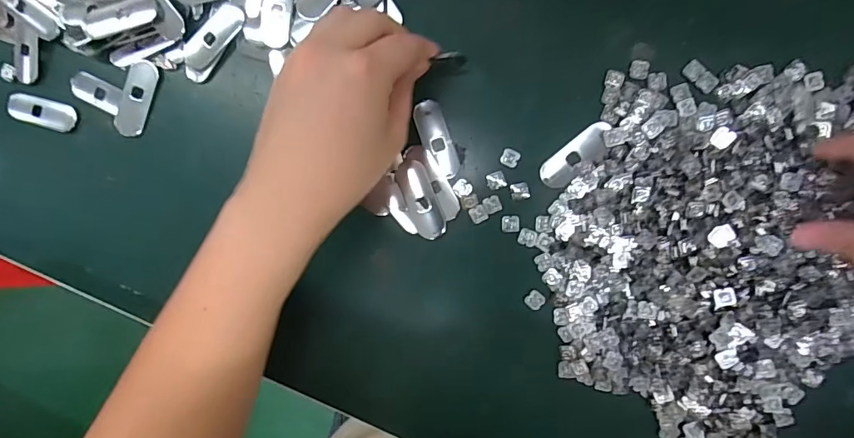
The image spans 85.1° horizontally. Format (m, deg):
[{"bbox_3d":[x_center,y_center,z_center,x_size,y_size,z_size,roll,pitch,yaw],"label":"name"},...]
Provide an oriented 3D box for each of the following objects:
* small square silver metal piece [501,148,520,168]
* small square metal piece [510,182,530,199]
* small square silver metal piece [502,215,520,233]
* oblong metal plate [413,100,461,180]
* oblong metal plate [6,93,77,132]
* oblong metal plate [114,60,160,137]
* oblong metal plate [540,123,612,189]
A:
[{"bbox_3d":[0.051,-0.038,0.285,0.010,0.004,0.010,24,95,5],"label":"small square silver metal piece"},{"bbox_3d":[0.057,-0.017,0.285,0.011,0.004,0.010,-5,92,7],"label":"small square metal piece"},{"bbox_3d":[0.052,0.003,0.286,0.011,0.004,0.010,-2,92,7],"label":"small square silver metal piece"},{"bbox_3d":[0.006,-0.050,0.291,0.018,0.004,0.050,-20,90,7],"label":"oblong metal plate"},{"bbox_3d":[-0.269,-0.075,0.324,0.048,0.004,0.018,15,94,6],"label":"oblong metal plate"},{"bbox_3d":[-0.195,-0.080,0.311,0.019,0.005,0.051,23,95,6],"label":"oblong metal plate"},{"bbox_3d":[0.090,-0.038,0.282,0.048,0.007,0.019,-42,87,7],"label":"oblong metal plate"}]

